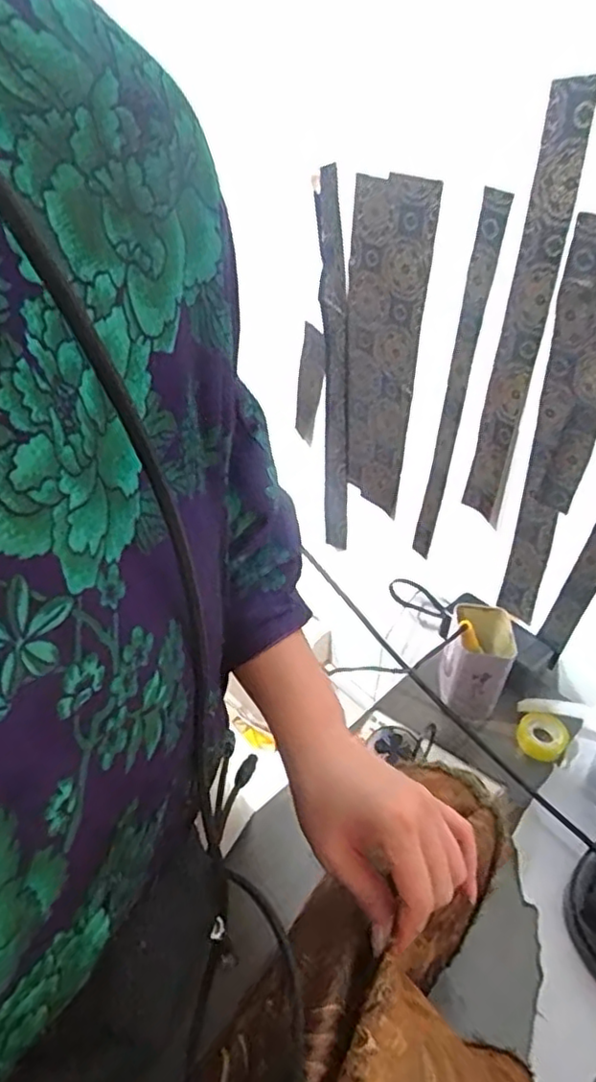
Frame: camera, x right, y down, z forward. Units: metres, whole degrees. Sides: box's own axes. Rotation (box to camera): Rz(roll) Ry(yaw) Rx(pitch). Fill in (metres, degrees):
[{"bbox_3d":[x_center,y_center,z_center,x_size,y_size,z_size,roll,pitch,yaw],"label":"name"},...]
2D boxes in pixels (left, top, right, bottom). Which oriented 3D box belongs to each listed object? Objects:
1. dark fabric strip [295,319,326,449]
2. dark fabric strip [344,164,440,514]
[{"bbox_3d":[0.016,-0.216,0.878,0.008,0.161,0.045,-21,48,-30],"label":"dark fabric strip"},{"bbox_3d":[0.098,-0.222,0.777,0.109,0.397,0.004,32,48,33],"label":"dark fabric strip"}]

